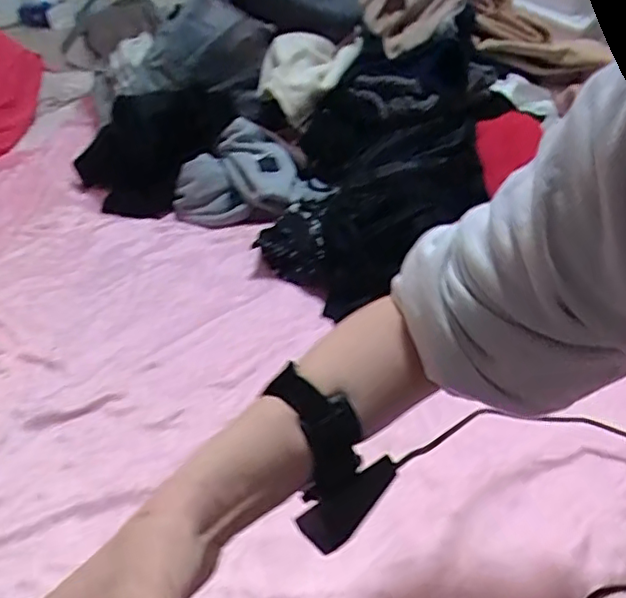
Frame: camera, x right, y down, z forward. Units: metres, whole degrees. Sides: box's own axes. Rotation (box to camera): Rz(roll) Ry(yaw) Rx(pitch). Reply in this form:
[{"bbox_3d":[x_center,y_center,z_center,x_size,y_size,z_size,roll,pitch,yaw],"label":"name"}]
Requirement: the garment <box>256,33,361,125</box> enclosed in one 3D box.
[{"bbox_3d":[-0.001,-0.421,1.140,0.203,0.118,0.165,-2,38,2],"label":"garment"}]

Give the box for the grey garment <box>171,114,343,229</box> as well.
[{"bbox_3d":[-0.106,-0.207,1.015,0.227,0.112,0.183,-27,43,-27],"label":"grey garment"}]

